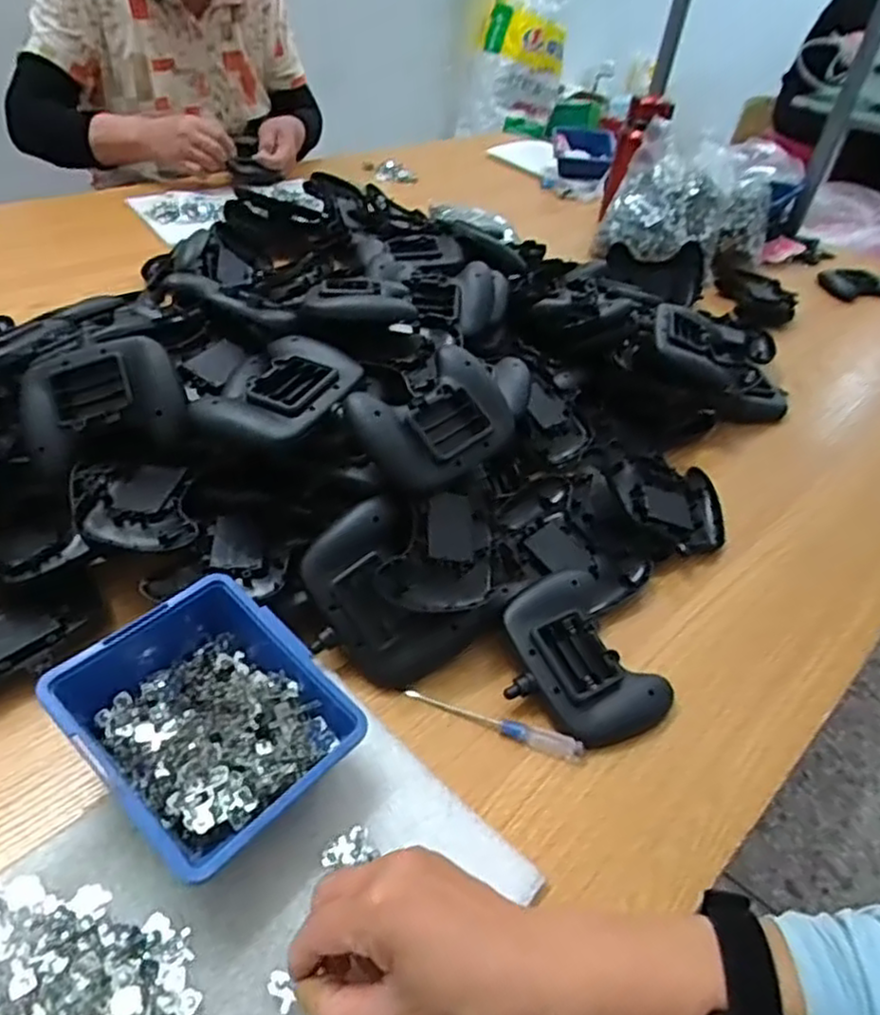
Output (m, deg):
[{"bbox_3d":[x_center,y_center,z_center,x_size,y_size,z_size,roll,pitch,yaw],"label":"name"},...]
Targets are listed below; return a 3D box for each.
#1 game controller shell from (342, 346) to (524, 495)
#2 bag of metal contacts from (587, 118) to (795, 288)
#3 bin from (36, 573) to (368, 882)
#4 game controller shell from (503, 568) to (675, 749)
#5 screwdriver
[{"bbox_3d":[-0.005,-0.061,0.508,0.113,0.033,0.087,-30,83,-29],"label":"game controller shell"},{"bbox_3d":[0.392,-0.469,1.068,0.255,0.143,0.220,18,42,11],"label":"bag of metal contacts"},{"bbox_3d":[-0.130,0.123,0.402,0.142,0.067,0.121,33,47,26],"label":"bin"},{"bbox_3d":[0.094,0.106,0.484,0.098,0.023,0.117,-20,66,-21],"label":"game controller shell"},{"bbox_3d":[0.035,0.141,0.461,0.120,0.007,0.011,18,42,11],"label":"screwdriver"}]

